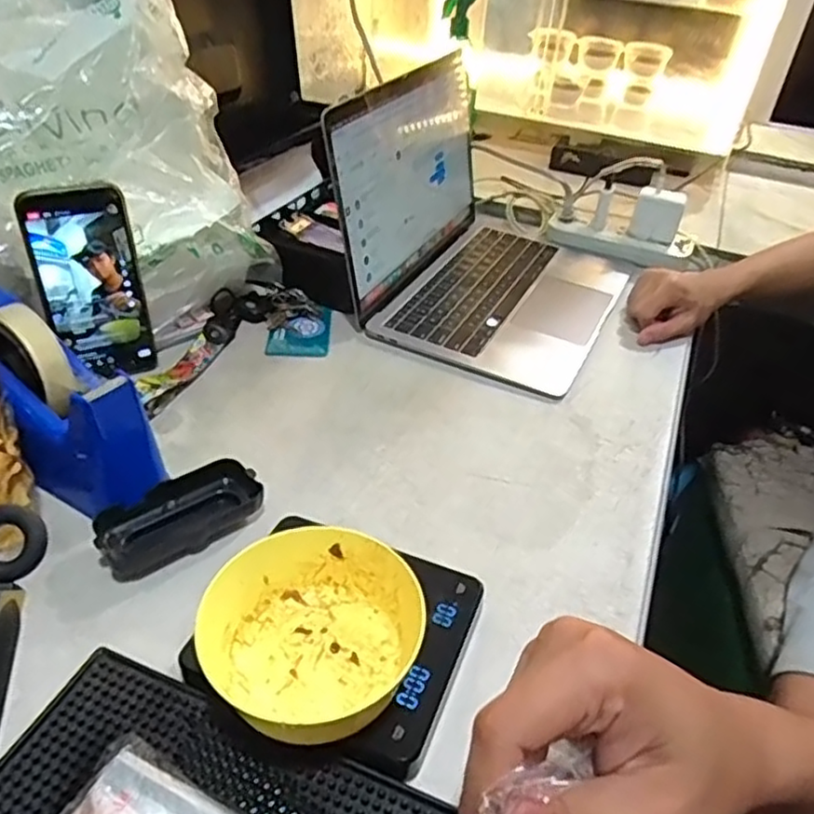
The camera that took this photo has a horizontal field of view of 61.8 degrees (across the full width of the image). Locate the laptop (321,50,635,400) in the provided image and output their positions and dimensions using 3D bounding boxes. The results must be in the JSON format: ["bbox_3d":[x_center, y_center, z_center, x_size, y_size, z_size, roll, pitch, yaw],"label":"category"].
[{"bbox_3d":[0.106,-0.207,0.719,0.261,0.194,0.328,22,43,20],"label":"laptop"}]

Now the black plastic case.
[{"bbox_3d":[-0.161,0.078,0.484,0.111,0.027,0.053,-23,47,-28],"label":"black plastic case"}]

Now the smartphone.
[{"bbox_3d":[-0.262,-0.101,0.571,0.078,0.165,0.005,-17,36,-22],"label":"smartphone"}]

